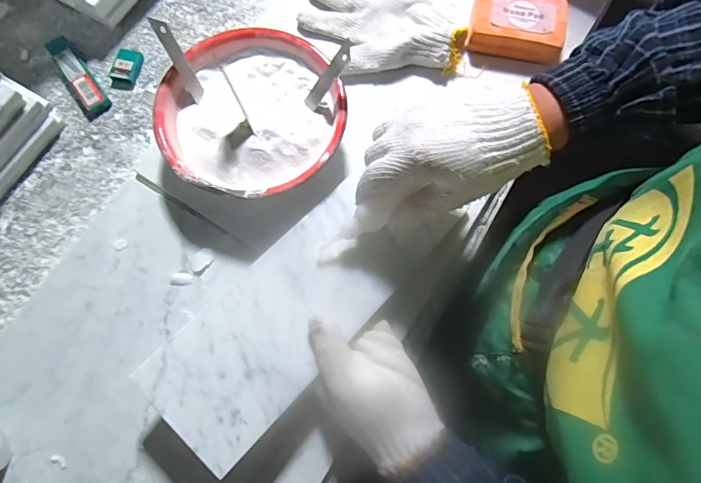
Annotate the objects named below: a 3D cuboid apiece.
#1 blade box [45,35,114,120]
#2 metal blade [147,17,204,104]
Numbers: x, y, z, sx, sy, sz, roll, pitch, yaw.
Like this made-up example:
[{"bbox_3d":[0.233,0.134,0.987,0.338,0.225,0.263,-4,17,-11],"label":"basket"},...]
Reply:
[{"bbox_3d":[-0.286,-0.172,0.469,0.030,0.012,0.099,-35,79,-7],"label":"blade box"},{"bbox_3d":[-0.153,-0.161,0.399,0.012,0.073,0.007,-30,34,-6],"label":"metal blade"}]

